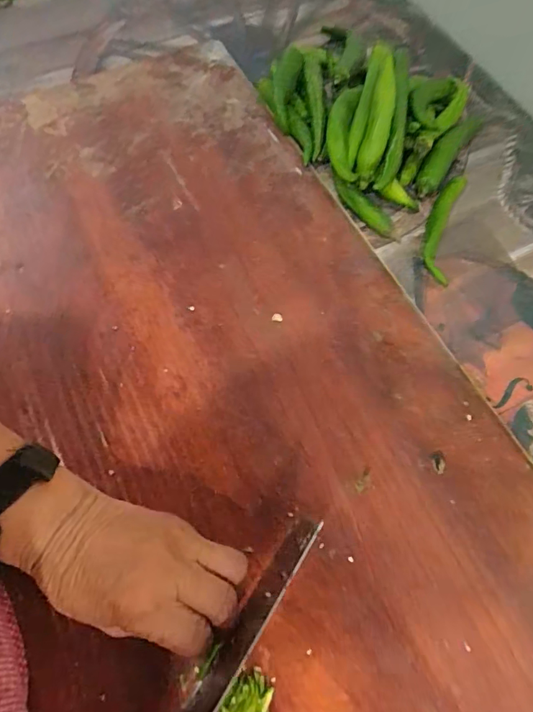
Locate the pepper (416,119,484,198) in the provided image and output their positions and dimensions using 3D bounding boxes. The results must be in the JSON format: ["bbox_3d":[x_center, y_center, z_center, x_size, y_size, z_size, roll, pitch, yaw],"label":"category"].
[{"bbox_3d":[0.199,-0.227,0.488,0.026,0.018,0.147,31,66,12],"label":"pepper"}]

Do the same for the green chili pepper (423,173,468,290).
[{"bbox_3d":[0.180,-0.135,0.450,0.030,0.011,0.141,17,64,5],"label":"green chili pepper"}]

